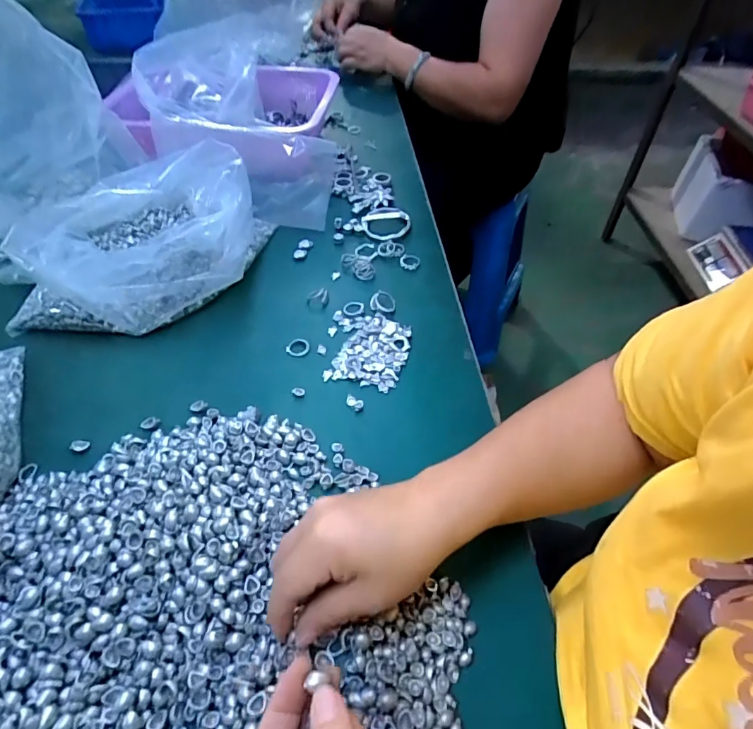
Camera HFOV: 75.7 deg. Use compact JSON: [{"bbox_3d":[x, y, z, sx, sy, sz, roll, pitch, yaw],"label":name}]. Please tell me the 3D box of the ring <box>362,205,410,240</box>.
[{"bbox_3d":[0.012,-0.178,0.606,0.061,0.014,0.060,2,48,-2],"label":"ring"}]

